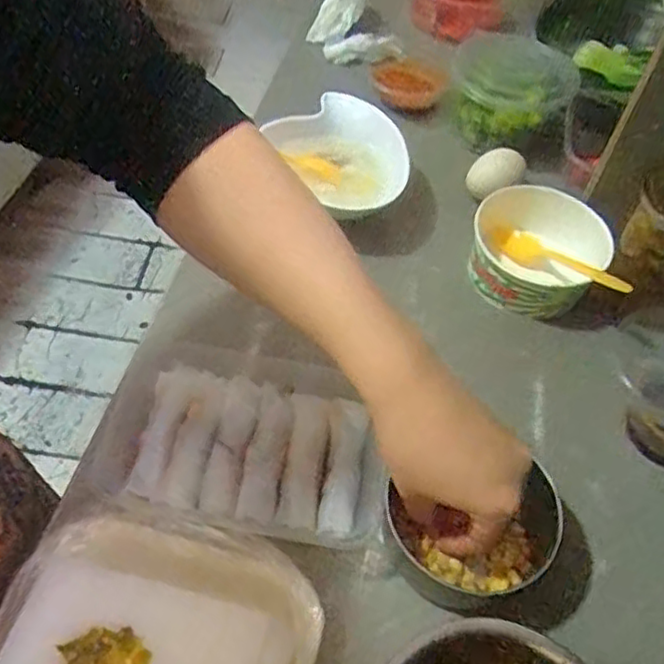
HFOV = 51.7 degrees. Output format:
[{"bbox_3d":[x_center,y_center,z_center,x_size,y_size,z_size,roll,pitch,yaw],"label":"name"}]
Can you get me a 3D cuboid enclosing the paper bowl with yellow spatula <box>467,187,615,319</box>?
[{"bbox_3d":[0.158,-0.064,0.540,0.101,0.056,0.095,3,54,-4],"label":"paper bowl with yellow spatula"}]

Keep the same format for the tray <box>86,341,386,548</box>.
[{"bbox_3d":[-0.053,0.070,0.425,0.171,0.028,0.117,11,54,3],"label":"tray"}]

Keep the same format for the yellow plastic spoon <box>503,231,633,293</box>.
[{"bbox_3d":[0.177,-0.053,0.526,0.016,0.020,0.119,-23,33,-20],"label":"yellow plastic spoon"}]

